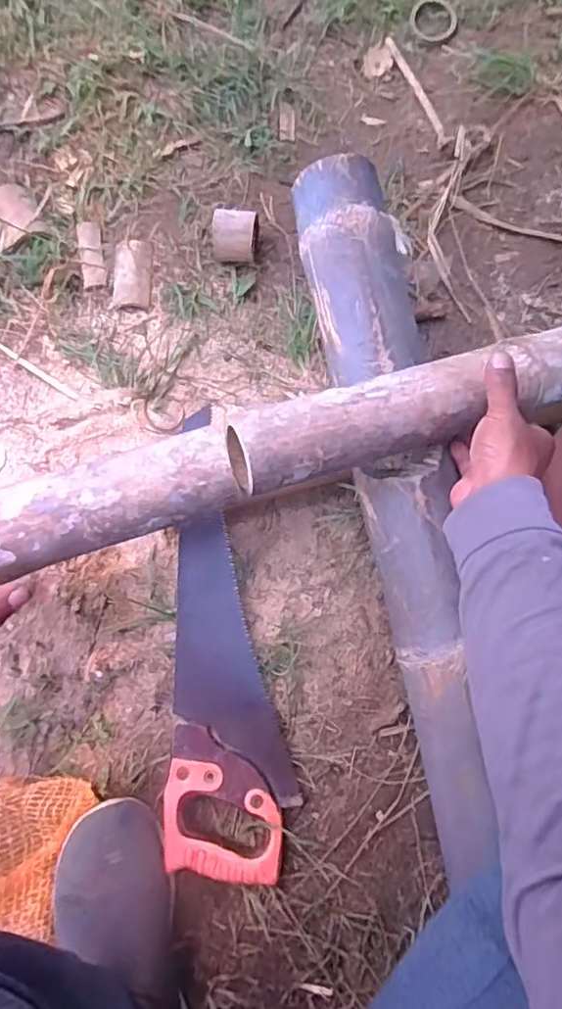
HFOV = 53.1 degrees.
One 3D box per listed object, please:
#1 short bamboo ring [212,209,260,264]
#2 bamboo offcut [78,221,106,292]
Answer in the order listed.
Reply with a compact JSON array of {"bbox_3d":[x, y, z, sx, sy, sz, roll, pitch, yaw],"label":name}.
[{"bbox_3d":[-0.058,-0.347,0.728,0.054,0.055,0.070,2,76,1],"label":"short bamboo ring"},{"bbox_3d":[-0.255,-0.334,0.754,0.029,0.006,0.103,-12,76,-3],"label":"bamboo offcut"}]

